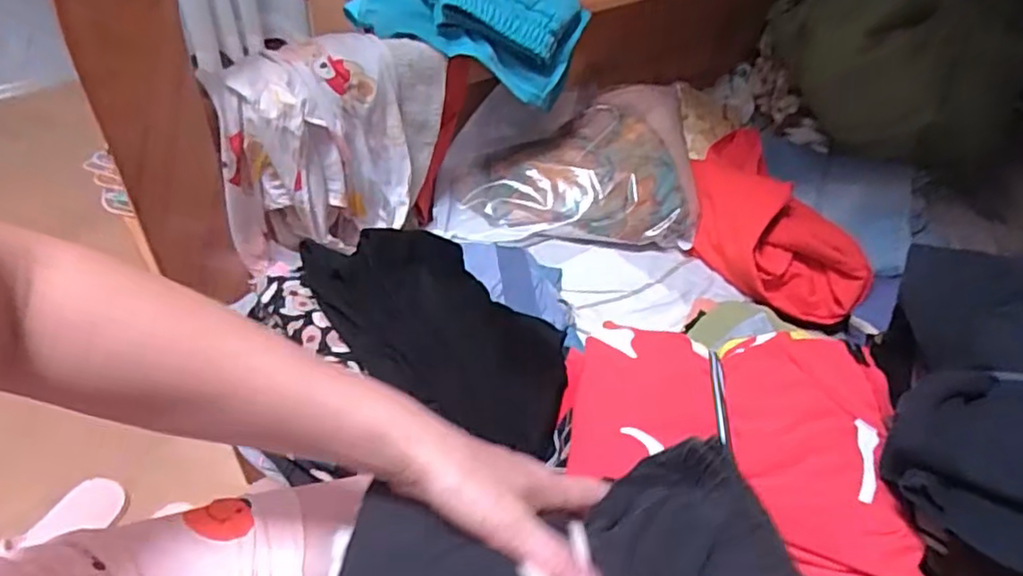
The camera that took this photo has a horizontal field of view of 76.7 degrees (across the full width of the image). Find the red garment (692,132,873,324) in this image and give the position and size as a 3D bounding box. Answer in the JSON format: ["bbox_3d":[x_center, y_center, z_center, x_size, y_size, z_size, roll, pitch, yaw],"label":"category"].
[{"bbox_3d":[0.316,-0.092,0.857,0.140,0.106,0.336,-4,47,-11],"label":"red garment"}]

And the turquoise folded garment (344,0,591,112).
[{"bbox_3d":[-0.057,-0.349,0.802,0.284,0.126,0.213,1,46,-6],"label":"turquoise folded garment"}]

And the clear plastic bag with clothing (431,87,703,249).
[{"bbox_3d":[0.076,-0.181,0.894,0.358,0.124,0.239,1,46,-6],"label":"clear plastic bag with clothing"}]

